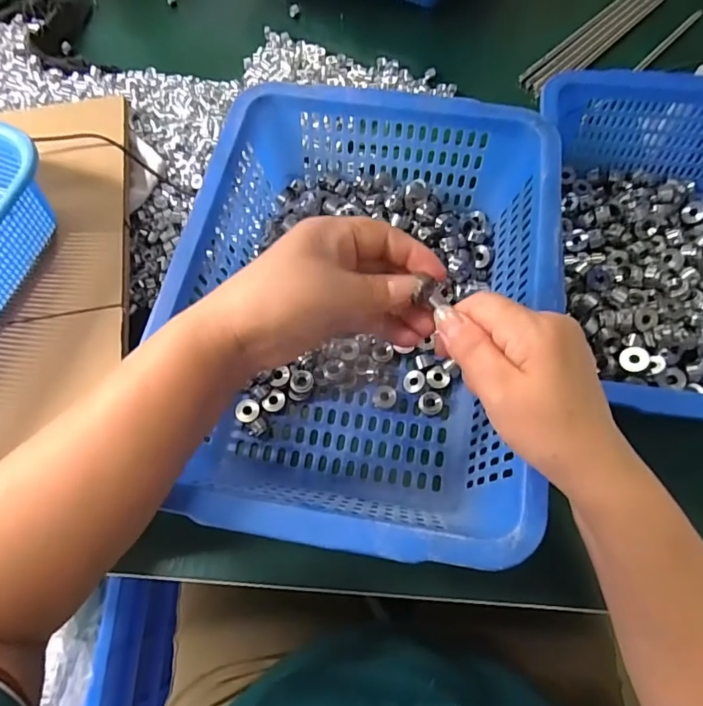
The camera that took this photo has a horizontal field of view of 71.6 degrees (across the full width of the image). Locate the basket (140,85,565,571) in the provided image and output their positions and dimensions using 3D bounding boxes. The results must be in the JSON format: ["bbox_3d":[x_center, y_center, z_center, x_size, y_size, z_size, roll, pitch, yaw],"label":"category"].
[{"bbox_3d":[0.008,-0.034,0.394,0.266,0.114,0.354,8,68,4],"label":"basket"}]

